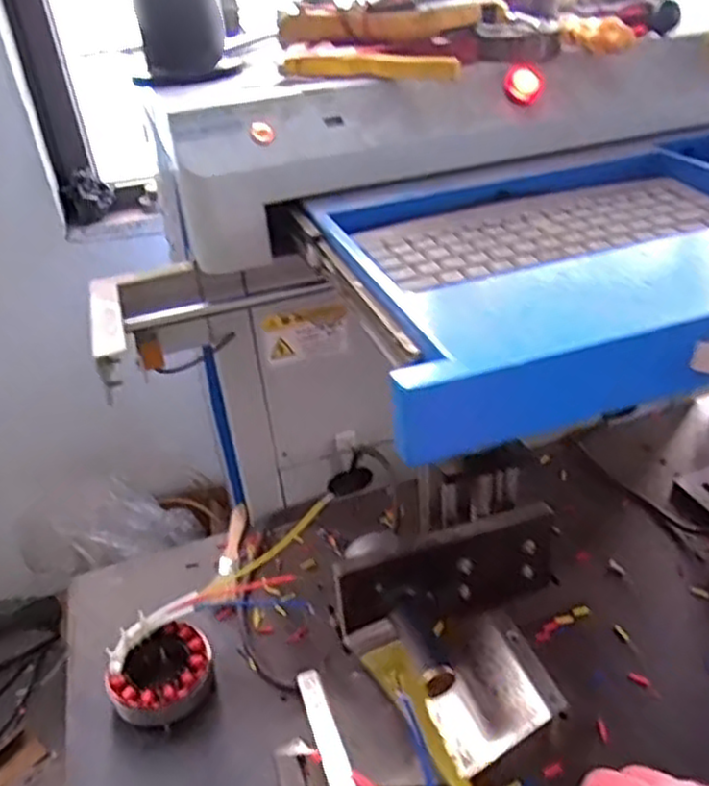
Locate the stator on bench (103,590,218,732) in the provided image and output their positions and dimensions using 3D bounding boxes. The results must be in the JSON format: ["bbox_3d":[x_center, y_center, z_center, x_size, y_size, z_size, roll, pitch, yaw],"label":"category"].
[{"bbox_3d":[-0.169,0.239,0.634,0.087,0.047,0.102,-15,34,-14],"label":"stator on bench"}]

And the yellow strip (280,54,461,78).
[{"bbox_3d":[0.012,-0.274,0.607,0.157,0.017,0.020,8,35,20],"label":"yellow strip"}]

